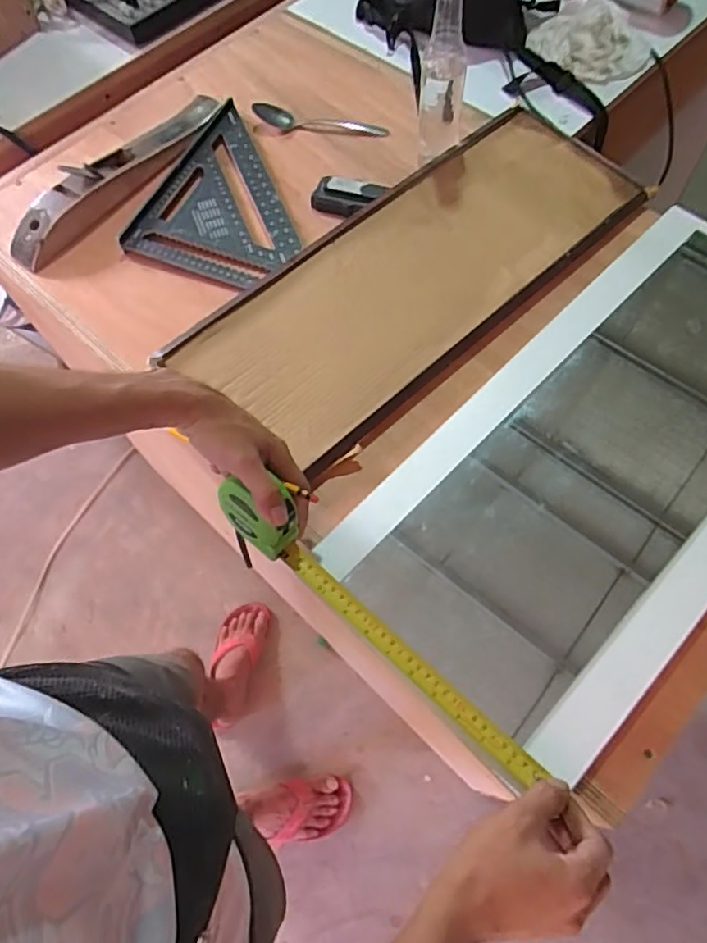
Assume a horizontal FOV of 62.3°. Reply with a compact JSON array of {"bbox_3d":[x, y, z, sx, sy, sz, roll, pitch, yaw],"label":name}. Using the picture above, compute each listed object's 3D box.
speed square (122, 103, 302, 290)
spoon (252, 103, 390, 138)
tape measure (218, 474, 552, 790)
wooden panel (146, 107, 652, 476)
[{"bbox_3d":[-0.151,-0.371,0.783,0.221,0.018,0.280,21,68,13],"label":"speed square"},{"bbox_3d":[-0.047,-0.506,0.838,0.195,0.023,0.031,8,65,7],"label":"spoon"},{"bbox_3d":[0.020,0.125,0.501,0.343,0.057,0.051,41,73,10],"label":"tape measure"},{"bbox_3d":[0.085,-0.250,0.704,0.583,0.024,0.222,-41,69,-15],"label":"wooden panel"}]

